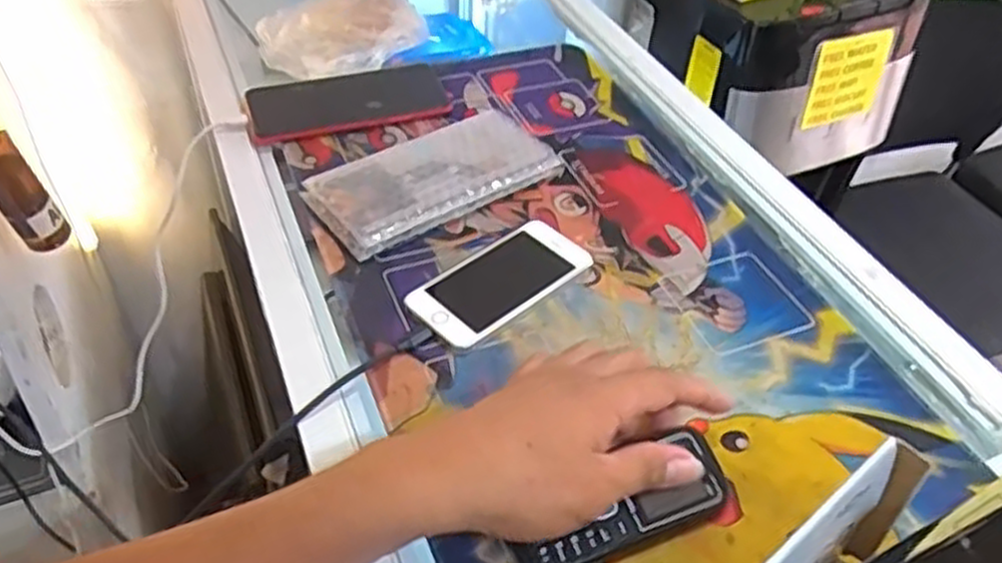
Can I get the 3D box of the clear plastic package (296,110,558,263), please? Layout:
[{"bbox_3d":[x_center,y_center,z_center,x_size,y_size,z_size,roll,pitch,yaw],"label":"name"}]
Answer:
[{"bbox_3d":[-0.048,-0.079,0.580,0.175,0.018,0.084,-28,51,-27],"label":"clear plastic package"}]

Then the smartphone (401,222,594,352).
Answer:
[{"bbox_3d":[-0.001,-0.002,0.514,0.122,0.009,0.060,-32,54,-30],"label":"smartphone"}]

